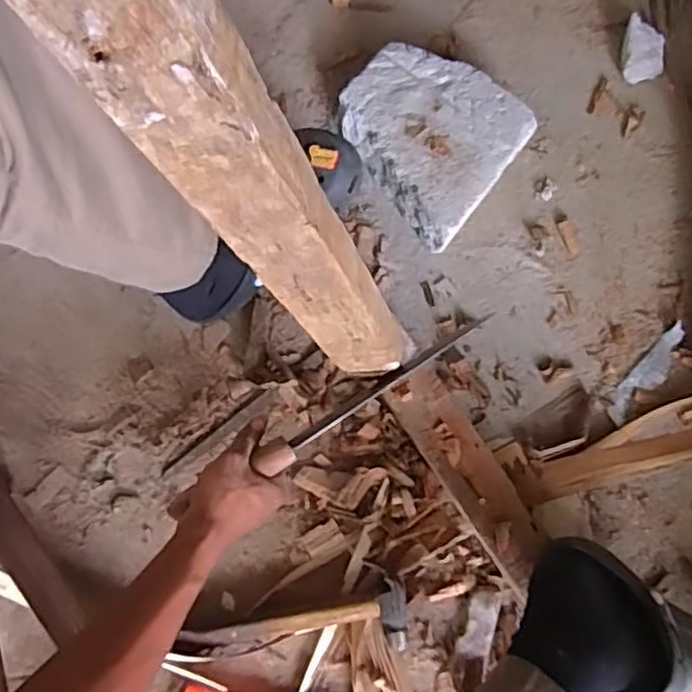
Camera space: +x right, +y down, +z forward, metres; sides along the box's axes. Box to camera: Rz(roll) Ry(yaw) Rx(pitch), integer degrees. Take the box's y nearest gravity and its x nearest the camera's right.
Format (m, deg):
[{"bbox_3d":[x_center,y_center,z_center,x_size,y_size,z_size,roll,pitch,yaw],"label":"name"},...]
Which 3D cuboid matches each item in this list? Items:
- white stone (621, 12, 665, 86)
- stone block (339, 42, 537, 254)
[{"bbox_3d":[0.374,-0.368,0.822,0.058,0.030,0.071,14,80,2],"label":"white stone"},{"bbox_3d":[0.090,-0.242,0.776,0.195,0.065,0.185,37,80,5],"label":"stone block"}]

